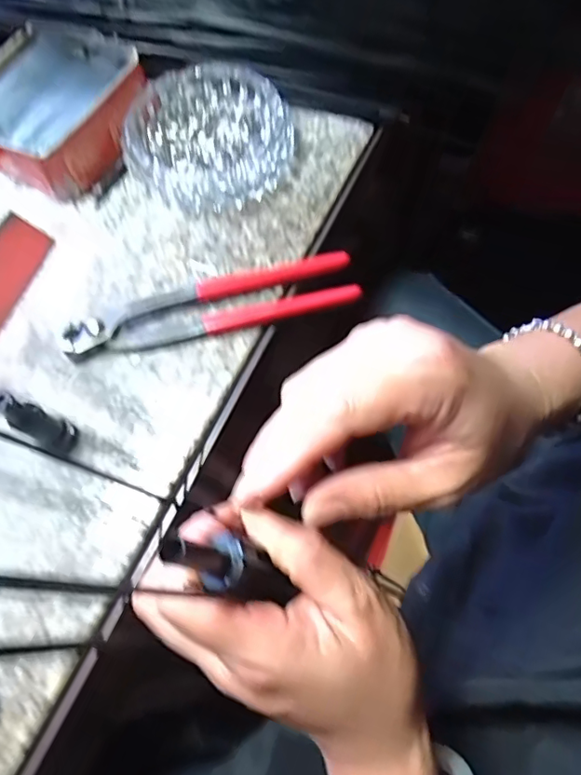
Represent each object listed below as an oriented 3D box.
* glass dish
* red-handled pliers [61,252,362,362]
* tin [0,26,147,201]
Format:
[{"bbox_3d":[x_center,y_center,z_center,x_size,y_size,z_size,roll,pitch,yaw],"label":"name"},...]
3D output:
[{"bbox_3d":[-0.062,-0.189,0.403,0.123,0.030,0.108,30,71,12],"label":"glass dish"},{"bbox_3d":[-0.053,-0.056,0.365,0.194,0.012,0.041,-12,68,-4],"label":"red-handled pliers"},{"bbox_3d":[-0.177,-0.211,0.410,0.113,0.044,0.127,30,71,12],"label":"tin"}]

